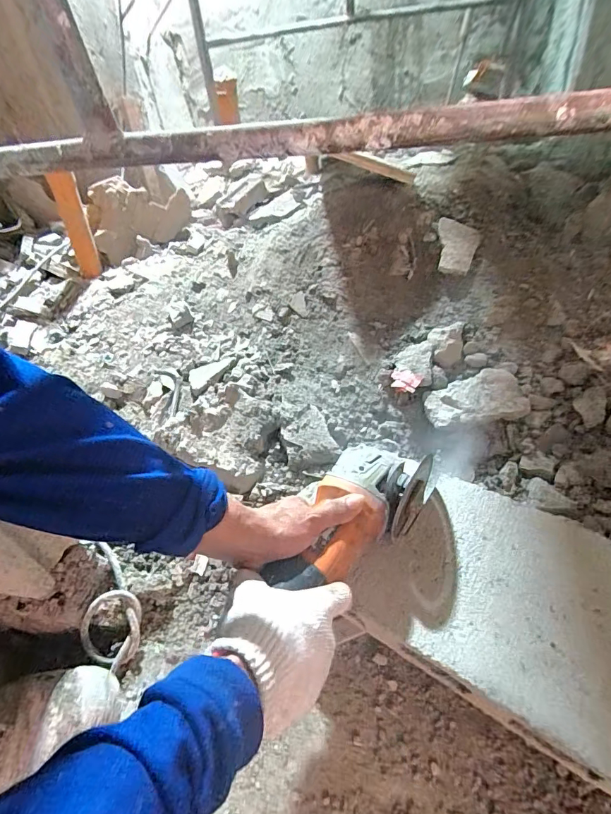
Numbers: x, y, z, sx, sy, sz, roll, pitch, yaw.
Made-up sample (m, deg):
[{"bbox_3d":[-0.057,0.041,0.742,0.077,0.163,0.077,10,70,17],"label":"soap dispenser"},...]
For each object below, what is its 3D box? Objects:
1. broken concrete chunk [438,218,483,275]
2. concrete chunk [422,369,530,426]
[{"bbox_3d":[0.276,-0.299,0.808,0.080,0.009,0.104,22,82,13],"label":"broken concrete chunk"},{"bbox_3d":[0.266,-0.013,0.686,0.146,0.034,0.083,-13,52,11],"label":"concrete chunk"}]

